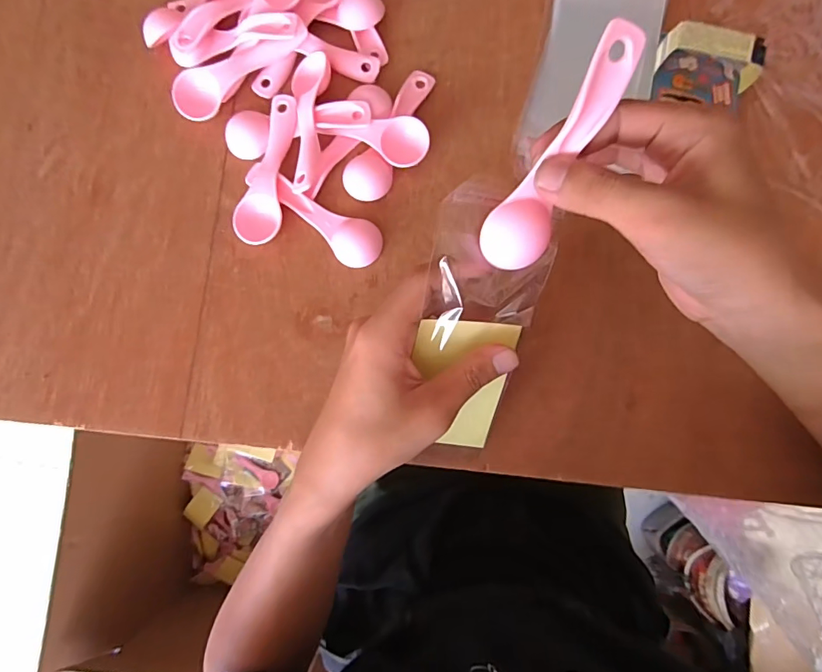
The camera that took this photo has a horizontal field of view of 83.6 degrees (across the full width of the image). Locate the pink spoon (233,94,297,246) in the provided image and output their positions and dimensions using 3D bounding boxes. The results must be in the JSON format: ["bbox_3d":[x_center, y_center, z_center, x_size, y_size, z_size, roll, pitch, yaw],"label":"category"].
[{"bbox_3d":[-0.106,-0.122,0.341,0.034,0.017,0.112,6,82,2],"label":"pink spoon"}]

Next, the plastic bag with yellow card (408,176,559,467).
[{"bbox_3d":[0.040,0.009,0.267,0.071,0.021,0.187,-1,121,1],"label":"plastic bag with yellow card"}]

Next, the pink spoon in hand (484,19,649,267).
[{"bbox_3d":[0.067,-0.080,0.210,0.030,0.014,0.108,29,123,5],"label":"pink spoon in hand"}]

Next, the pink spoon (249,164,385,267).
[{"bbox_3d":[-0.072,-0.087,0.336,0.109,0.016,0.035,28,83,5],"label":"pink spoon"}]

